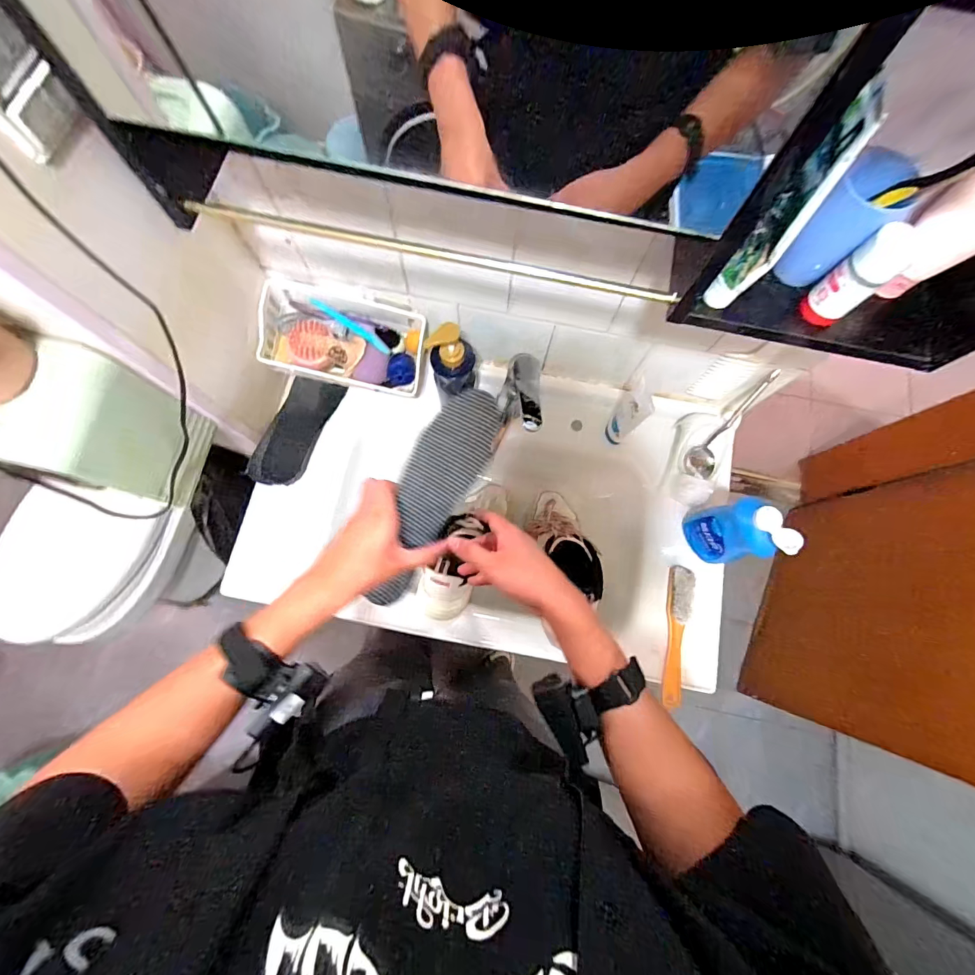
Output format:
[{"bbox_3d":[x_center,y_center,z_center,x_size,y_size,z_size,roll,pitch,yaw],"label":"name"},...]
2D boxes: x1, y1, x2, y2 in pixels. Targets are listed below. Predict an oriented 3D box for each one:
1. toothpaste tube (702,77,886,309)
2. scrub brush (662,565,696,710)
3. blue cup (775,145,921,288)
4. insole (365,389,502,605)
[{"bbox_3d":[0.214,-0.193,0.312,0.027,0.163,0.033,37,78,7],"label":"toothpaste tube"},{"bbox_3d":[0.303,0.238,0.684,0.034,0.033,0.218,11,76,1],"label":"scrub brush"},{"bbox_3d":[0.299,-0.224,0.359,0.058,0.085,0.061,0,76,-2],"label":"blue cup"},{"bbox_3d":[-0.067,0.009,0.491,0.085,0.030,0.257,25,90,4],"label":"insole"}]

